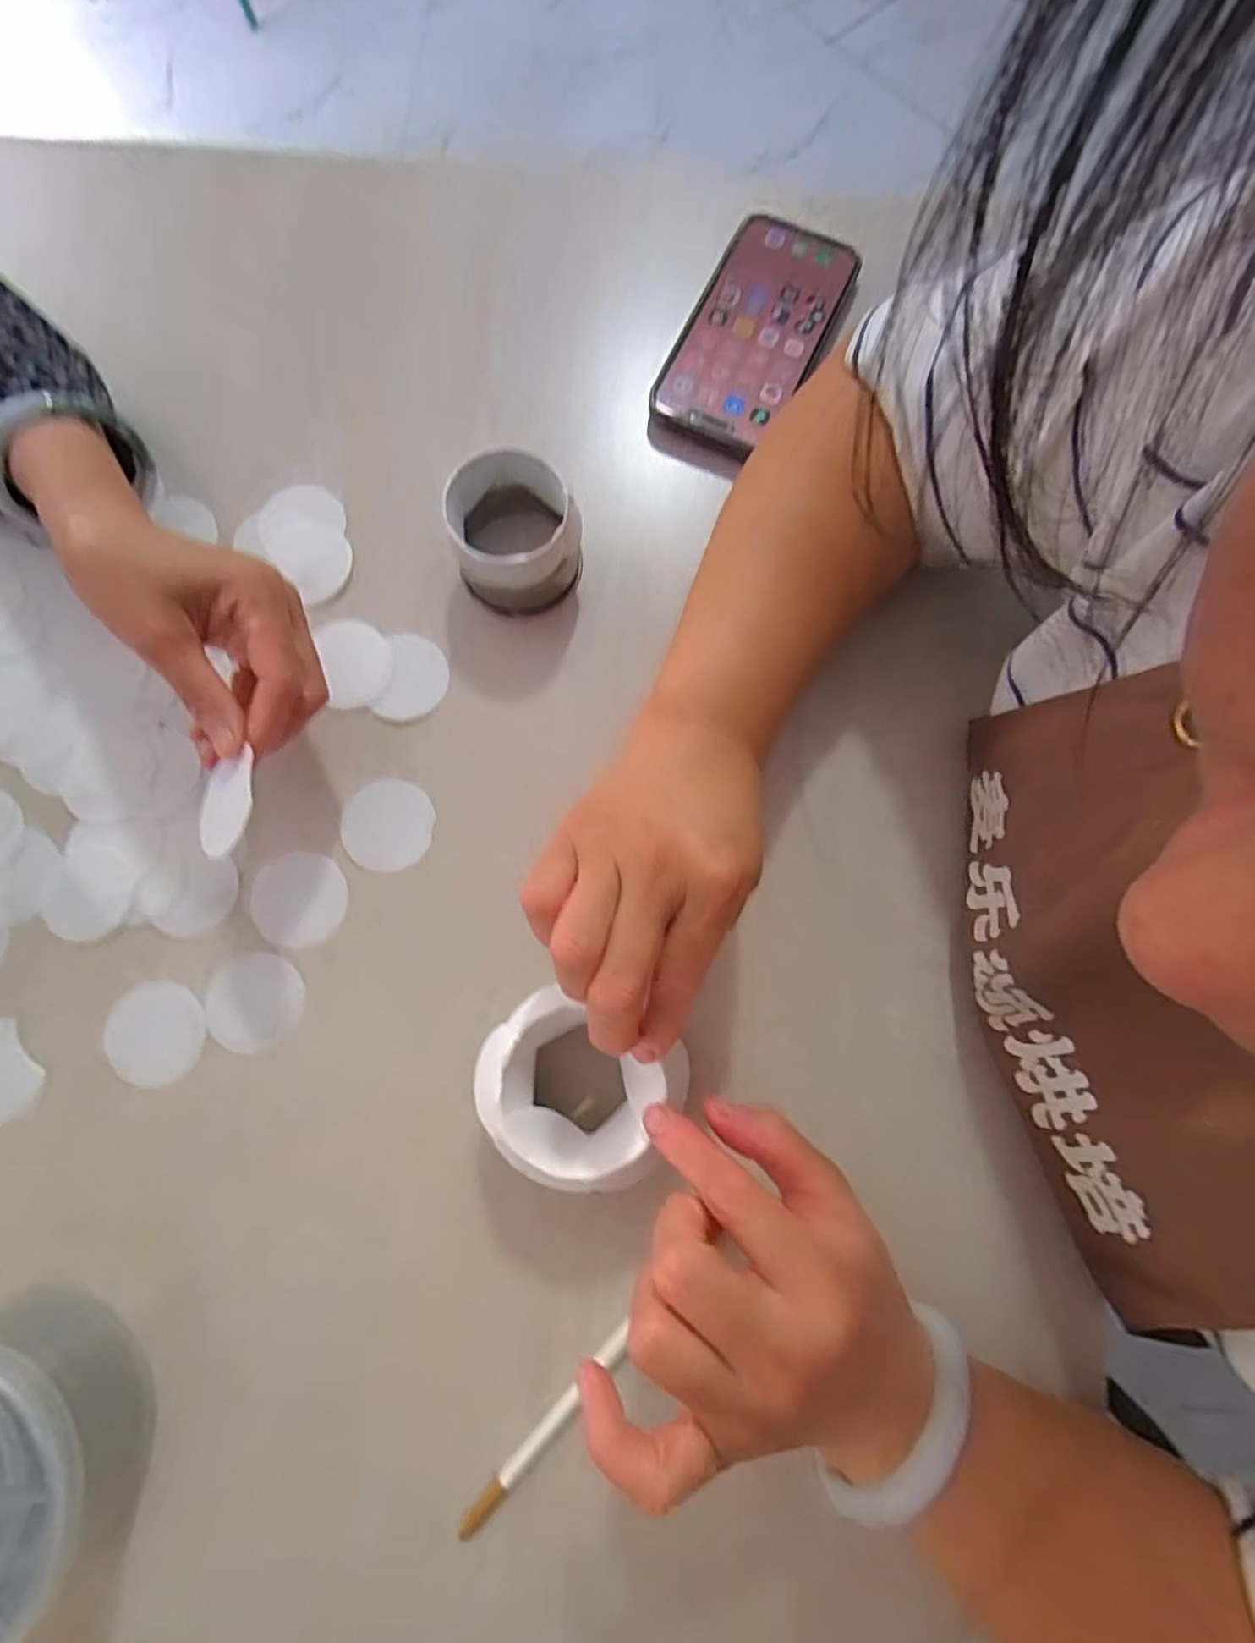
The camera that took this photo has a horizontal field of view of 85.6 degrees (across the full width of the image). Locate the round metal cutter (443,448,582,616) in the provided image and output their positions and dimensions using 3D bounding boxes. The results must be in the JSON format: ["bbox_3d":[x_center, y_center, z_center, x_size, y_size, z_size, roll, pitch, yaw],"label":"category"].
[{"bbox_3d":[-0.063,-0.151,0.357,0.062,0.049,0.067,0,80,-1],"label":"round metal cutter"}]

